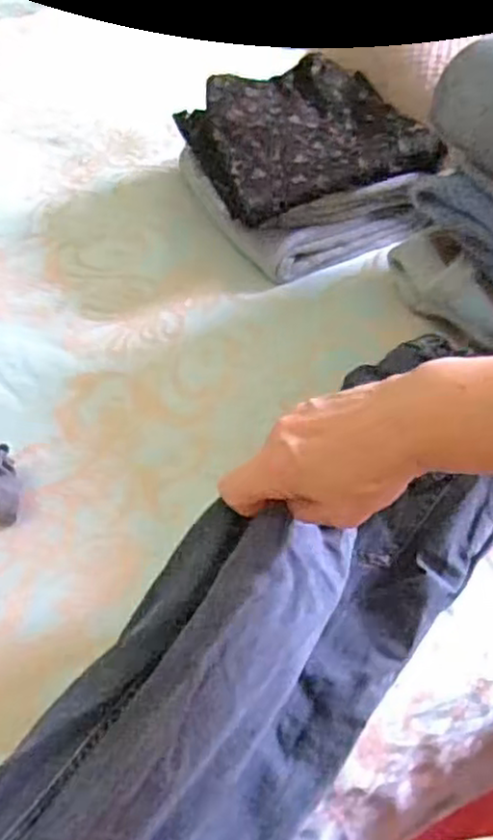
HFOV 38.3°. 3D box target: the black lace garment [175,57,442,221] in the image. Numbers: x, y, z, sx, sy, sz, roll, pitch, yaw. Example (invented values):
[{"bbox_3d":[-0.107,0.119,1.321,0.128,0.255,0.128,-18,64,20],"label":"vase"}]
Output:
[{"bbox_3d":[0.064,-0.336,0.826,0.250,0.050,0.222,-20,51,-8],"label":"black lace garment"}]

